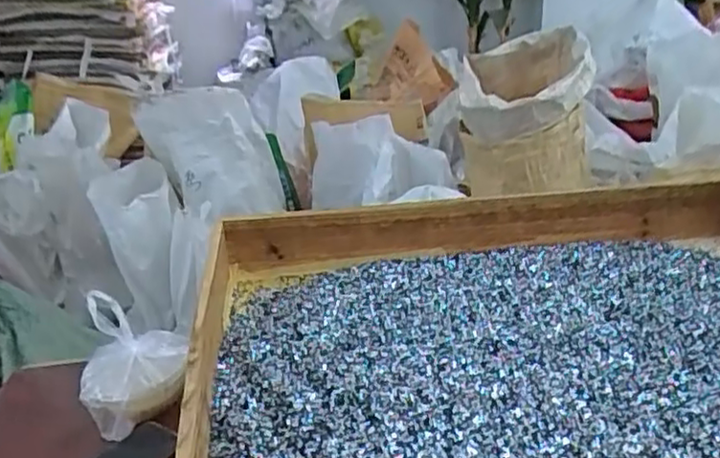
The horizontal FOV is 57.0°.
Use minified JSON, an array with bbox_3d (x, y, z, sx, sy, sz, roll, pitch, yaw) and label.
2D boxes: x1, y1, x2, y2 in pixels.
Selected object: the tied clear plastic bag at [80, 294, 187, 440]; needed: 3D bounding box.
[{"bbox_3d":[-0.311,0.178,0.897,0.133,0.136,0.130,-13,26,-24],"label":"tied clear plastic bag"}]

